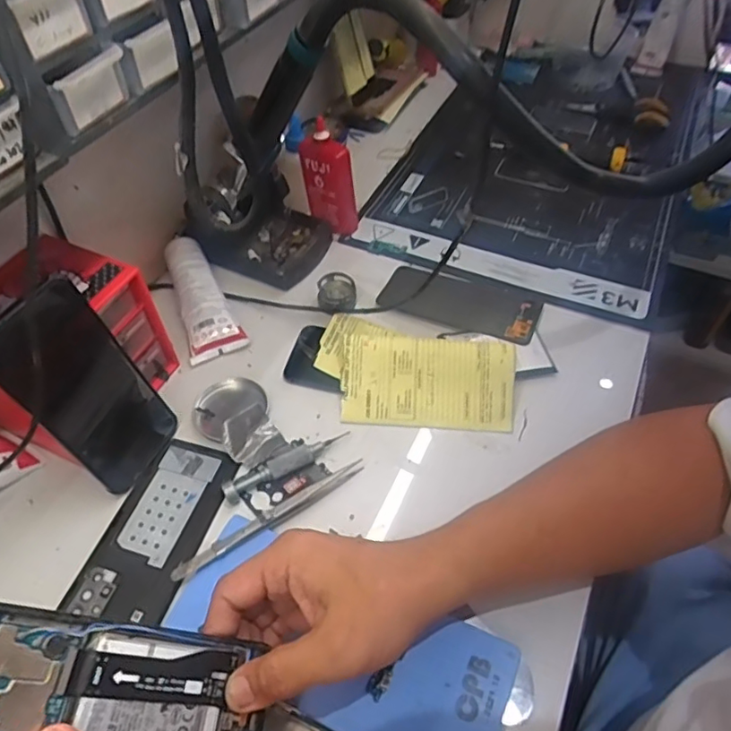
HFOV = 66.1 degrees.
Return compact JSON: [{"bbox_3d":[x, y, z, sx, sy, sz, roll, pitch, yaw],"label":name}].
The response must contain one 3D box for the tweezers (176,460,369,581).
[{"bbox_3d":[-0.067,0.113,0.418,0.155,0.016,0.010,-30,57,-21],"label":"tweezers"}]

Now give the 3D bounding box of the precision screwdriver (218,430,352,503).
[{"bbox_3d":[-0.064,0.077,0.453,0.107,0.017,0.024,-25,56,-18],"label":"precision screwdriver"}]

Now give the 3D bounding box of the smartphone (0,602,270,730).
[{"bbox_3d":[-0.111,0.155,0.252,0.006,0.155,0.072,-21,51,41],"label":"smartphone"}]

